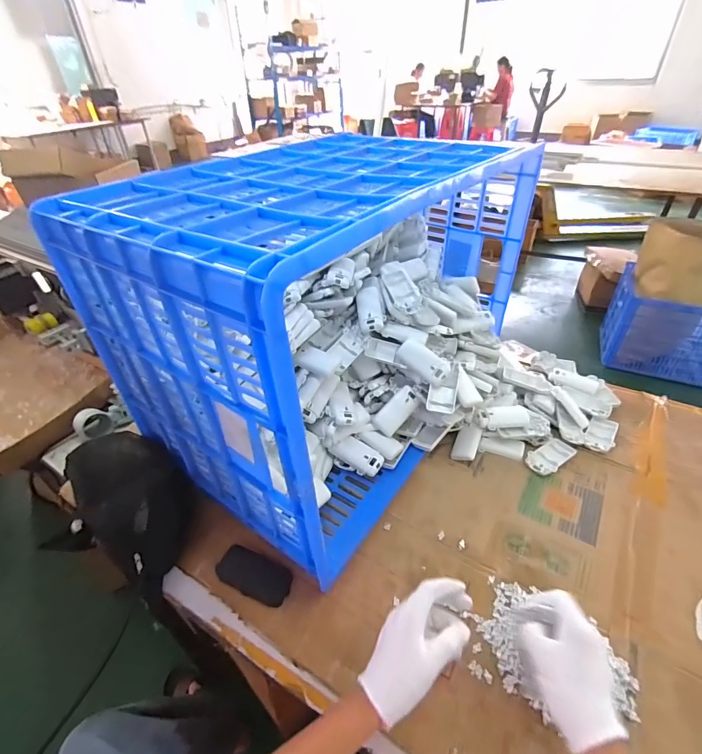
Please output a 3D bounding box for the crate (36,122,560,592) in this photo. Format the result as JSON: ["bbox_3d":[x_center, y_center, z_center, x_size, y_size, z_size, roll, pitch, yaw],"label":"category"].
[{"bbox_3d":[-0.021,-0.122,0.692,0.408,0.475,0.658,23,48,29],"label":"crate"}]

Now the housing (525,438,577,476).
[{"bbox_3d":[0.360,0.141,0.715,0.100,0.007,0.050,-28,46,-24],"label":"housing"}]

